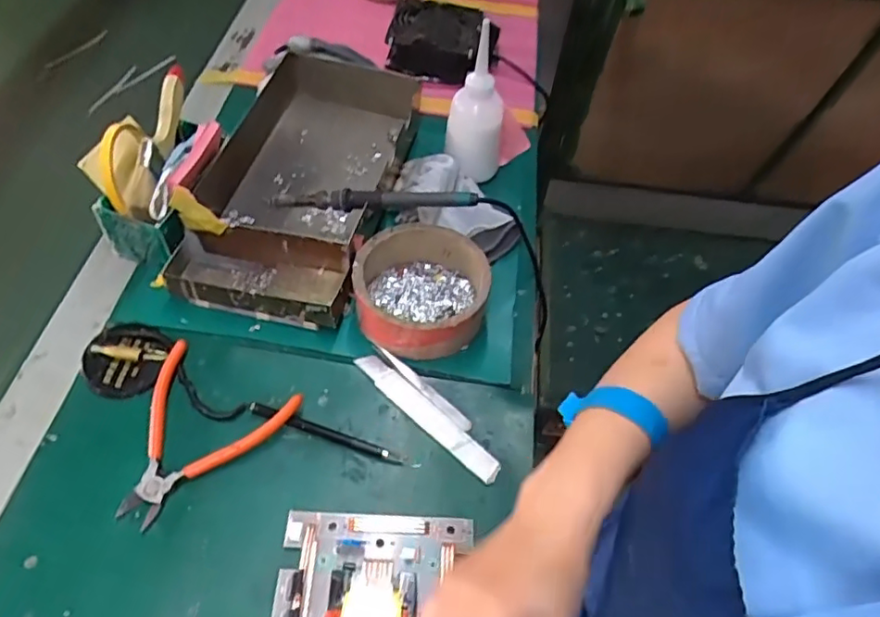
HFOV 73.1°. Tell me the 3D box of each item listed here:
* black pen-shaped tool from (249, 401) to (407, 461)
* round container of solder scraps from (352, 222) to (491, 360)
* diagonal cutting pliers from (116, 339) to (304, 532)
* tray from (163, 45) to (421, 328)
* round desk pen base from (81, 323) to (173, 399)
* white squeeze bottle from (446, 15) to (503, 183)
[{"bbox_3d":[-0.094,0.102,0.488,0.134,0.009,0.011,18,55,8],"label":"black pen-shaped tool"},{"bbox_3d":[-0.018,-0.017,0.550,0.116,0.054,0.113,2,54,-3],"label":"round container of solder scraps"},{"bbox_3d":[-0.199,0.103,0.472,0.123,0.014,0.136,23,56,12],"label":"diagonal cutting pliers"},{"bbox_3d":[-0.144,-0.141,0.624,0.182,0.062,0.332,10,54,3],"label":"tray"},{"bbox_3d":[-0.269,0.042,0.508,0.063,0.014,0.067,2,54,-3],"label":"round desk pen base"},{"bbox_3d":[0.040,-0.201,0.633,0.052,0.176,0.052,2,54,-3],"label":"white squeeze bottle"}]

